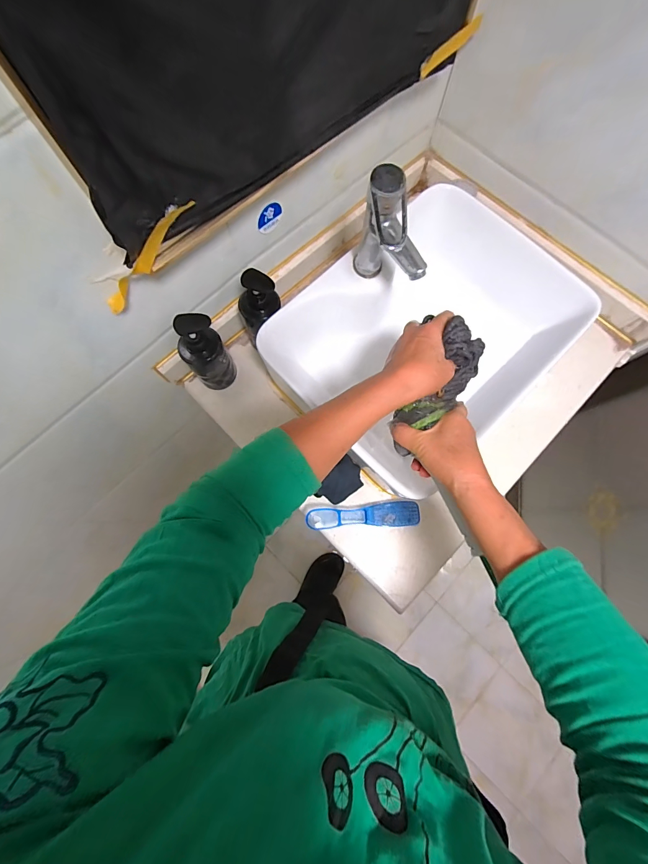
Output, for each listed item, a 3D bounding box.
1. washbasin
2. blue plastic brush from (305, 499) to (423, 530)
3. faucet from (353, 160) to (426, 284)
[{"bbox_3d":[0.177,-0.170,0.614,0.469,0.143,0.362,-44,81,-9],"label":"washbasin"},{"bbox_3d":[0.067,0.142,0.592,0.187,0.032,0.039,-3,77,-1],"label":"blue plastic brush"},{"bbox_3d":[0.090,-0.249,0.486,0.052,0.161,0.116,-23,78,-6],"label":"faucet"}]

